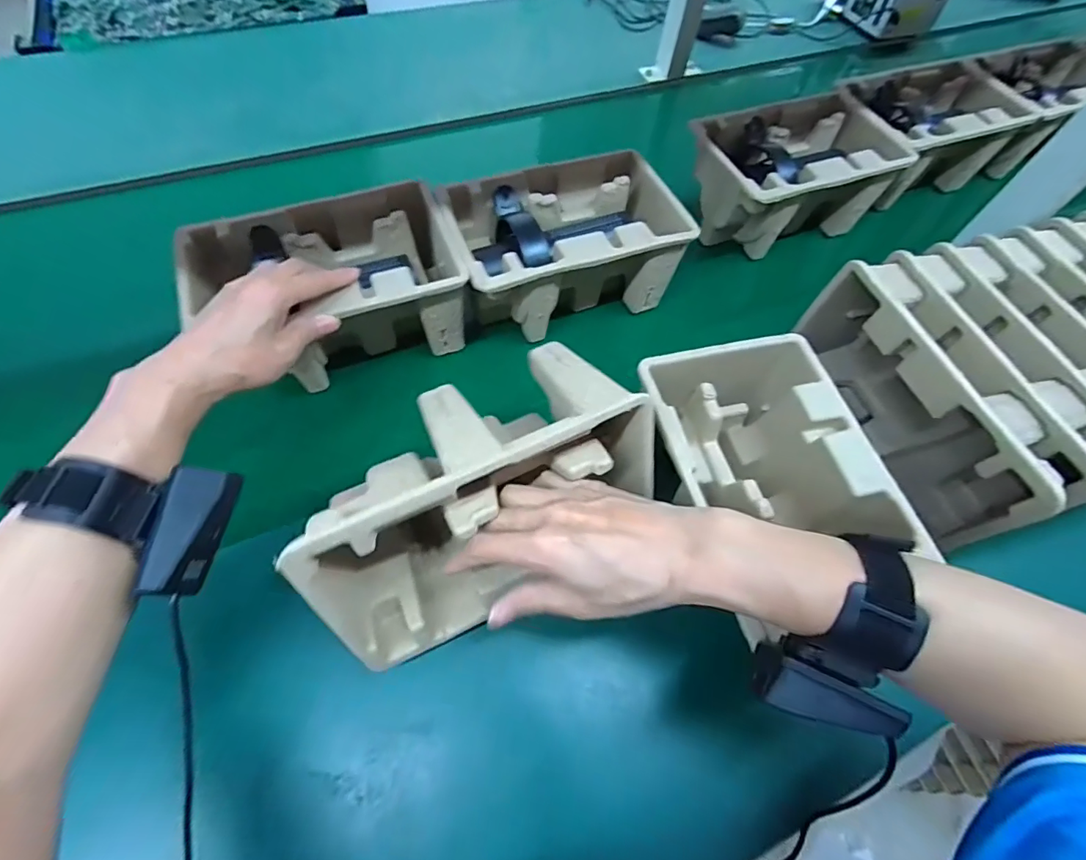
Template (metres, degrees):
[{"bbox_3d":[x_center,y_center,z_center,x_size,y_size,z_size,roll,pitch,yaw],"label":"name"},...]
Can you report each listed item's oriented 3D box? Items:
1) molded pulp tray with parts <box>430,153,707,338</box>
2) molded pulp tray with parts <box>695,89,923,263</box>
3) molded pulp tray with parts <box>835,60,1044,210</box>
[{"bbox_3d":[0.018,-0.185,0.518,0.225,0.116,0.142,-18,65,-13],"label":"molded pulp tray with parts"},{"bbox_3d":[0.281,-0.290,0.593,0.232,0.123,0.145,-20,65,-14],"label":"molded pulp tray with parts"},{"bbox_3d":[0.481,-0.382,0.642,0.216,0.107,0.145,-18,65,-13],"label":"molded pulp tray with parts"}]

